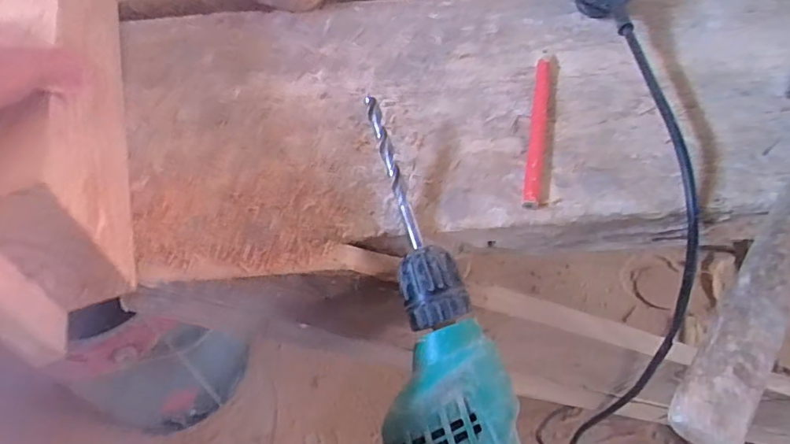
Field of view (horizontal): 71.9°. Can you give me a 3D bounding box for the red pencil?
[{"bbox_3d":[0.108,-0.075,0.409,0.013,0.007,0.166,7,53,11],"label":"red pencil"}]

